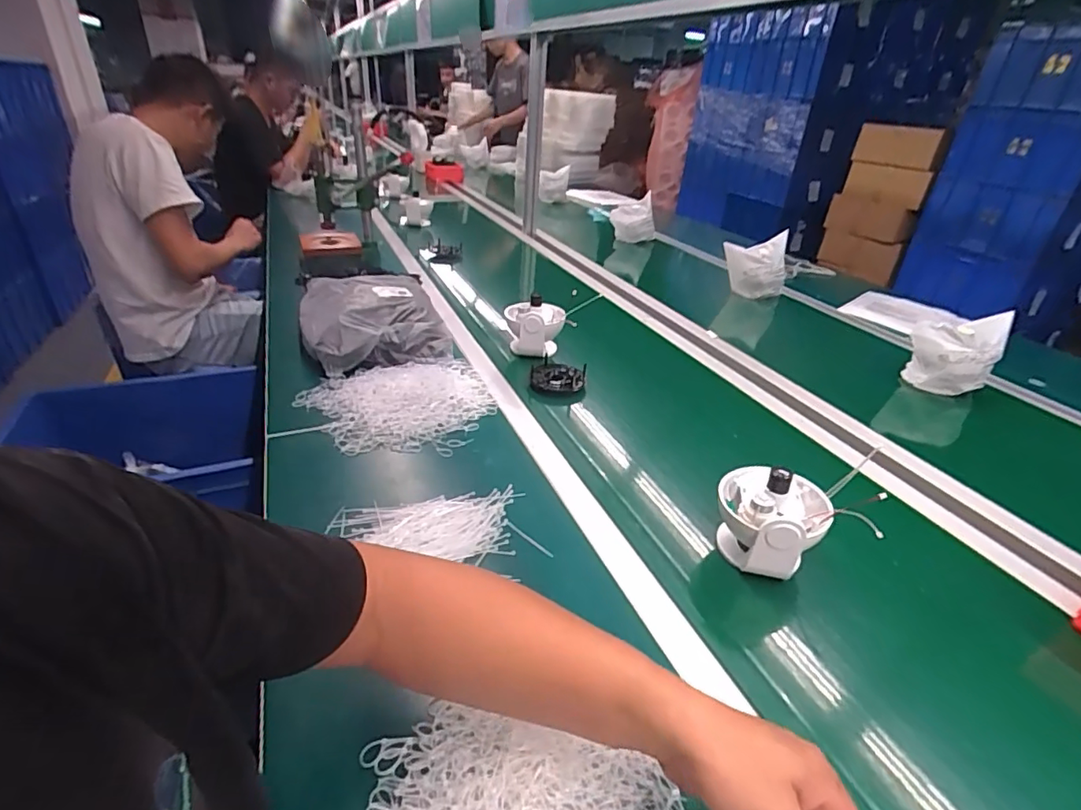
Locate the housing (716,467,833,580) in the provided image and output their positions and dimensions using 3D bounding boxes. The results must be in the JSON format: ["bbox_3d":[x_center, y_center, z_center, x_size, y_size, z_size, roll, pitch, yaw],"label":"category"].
[{"bbox_3d":[0.258,0.131,0.619,0.114,0.104,0.107,16,32,18],"label":"housing"}]

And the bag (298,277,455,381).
[{"bbox_3d":[-0.338,-0.180,1.090,0.259,0.084,0.340,-9,33,-23],"label":"bag"}]

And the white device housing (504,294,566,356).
[{"bbox_3d":[-0.013,-0.150,1.094,0.116,0.105,0.110,5,30,0],"label":"white device housing"}]

